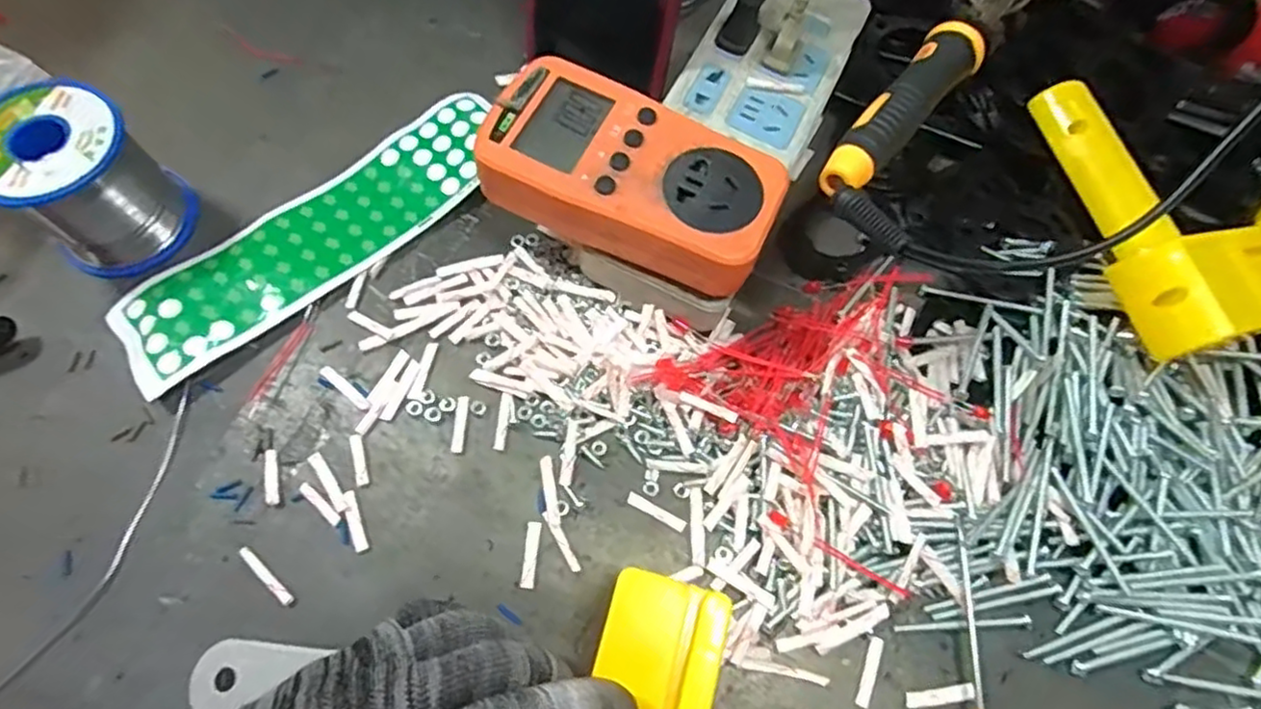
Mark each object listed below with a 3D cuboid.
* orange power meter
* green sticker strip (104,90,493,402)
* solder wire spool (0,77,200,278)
[{"bbox_3d":[0.000,-0.077,0.289,0.125,0.030,0.073,23,70,9],"label":"orange power meter"},{"bbox_3d":[-0.156,-0.064,0.343,0.212,0.010,0.058,-40,73,-14],"label":"green sticker strip"},{"bbox_3d":[-0.259,-0.082,0.317,0.061,0.062,0.063,31,72,12],"label":"solder wire spool"}]

